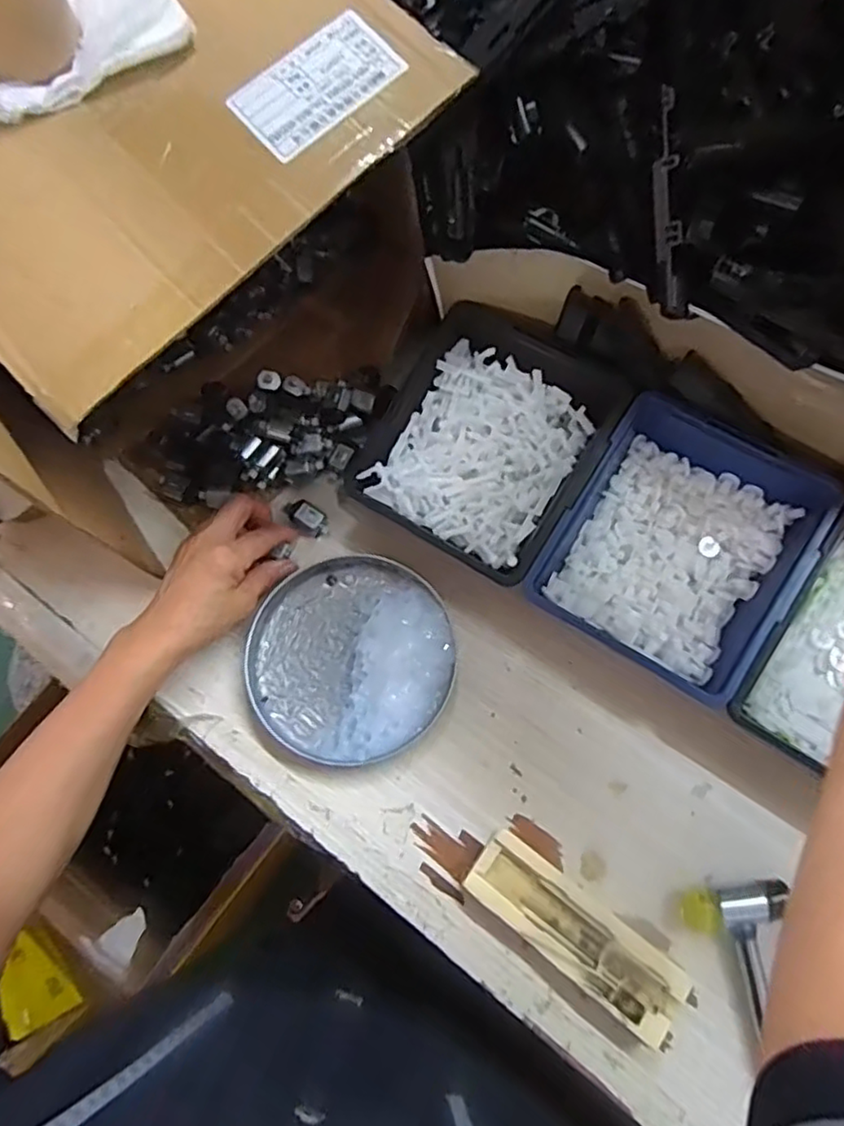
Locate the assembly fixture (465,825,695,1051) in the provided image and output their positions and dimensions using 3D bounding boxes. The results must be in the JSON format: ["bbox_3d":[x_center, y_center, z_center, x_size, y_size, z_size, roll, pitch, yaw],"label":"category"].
[{"bbox_3d":[0.093,0.227,0.405,0.137,0.025,0.045,36,77,12],"label":"assembly fixture"}]

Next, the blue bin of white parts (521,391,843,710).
[{"bbox_3d":[0.173,-0.010,0.452,0.145,0.074,0.166,32,76,12],"label":"blue bin of white parts"}]

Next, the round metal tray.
[{"bbox_3d":[-0.050,0.065,0.463,0.142,0.023,0.143,-1,72,2],"label":"round metal tray"}]

